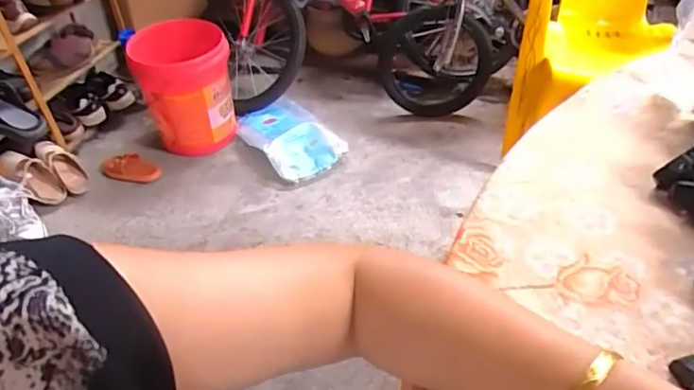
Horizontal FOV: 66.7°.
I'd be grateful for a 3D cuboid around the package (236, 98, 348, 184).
[{"bbox_3d":[-0.196,-0.194,1.754,0.242,0.100,0.377,-31,48,-25],"label":"package"}]

